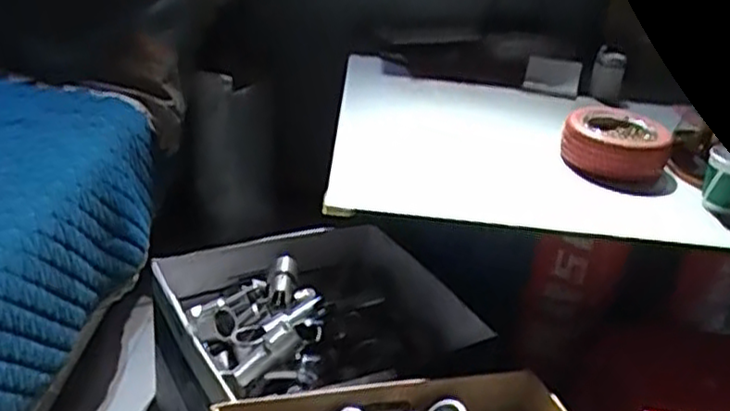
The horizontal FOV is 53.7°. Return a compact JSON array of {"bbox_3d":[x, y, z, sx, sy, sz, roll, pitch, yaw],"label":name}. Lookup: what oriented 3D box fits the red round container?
[{"bbox_3d":[0.331,-0.080,0.956,0.130,0.069,0.103,16,28,16],"label":"red round container"}]

